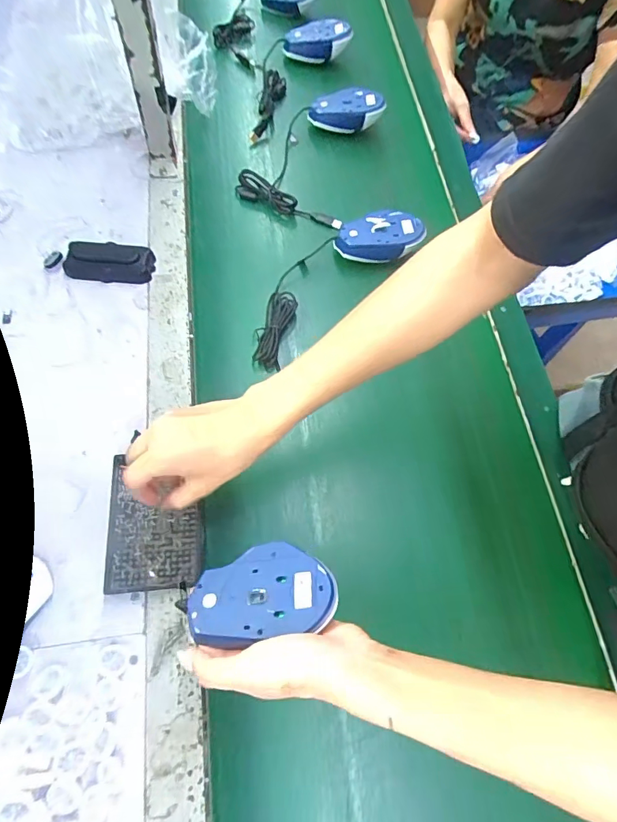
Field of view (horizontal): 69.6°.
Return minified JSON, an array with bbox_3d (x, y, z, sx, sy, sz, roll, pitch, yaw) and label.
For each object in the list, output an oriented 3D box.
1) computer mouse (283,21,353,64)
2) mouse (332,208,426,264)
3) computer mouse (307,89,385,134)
[{"bbox_3d":[0.016,-0.660,0.789,0.123,0.048,0.053,-1,66,10],"label":"computer mouse"},{"bbox_3d":[0.095,-0.242,0.609,0.117,0.034,0.071,-17,68,-9],"label":"mouse"},{"bbox_3d":[0.062,-0.488,0.721,0.116,0.036,0.058,-14,68,-8],"label":"computer mouse"}]

